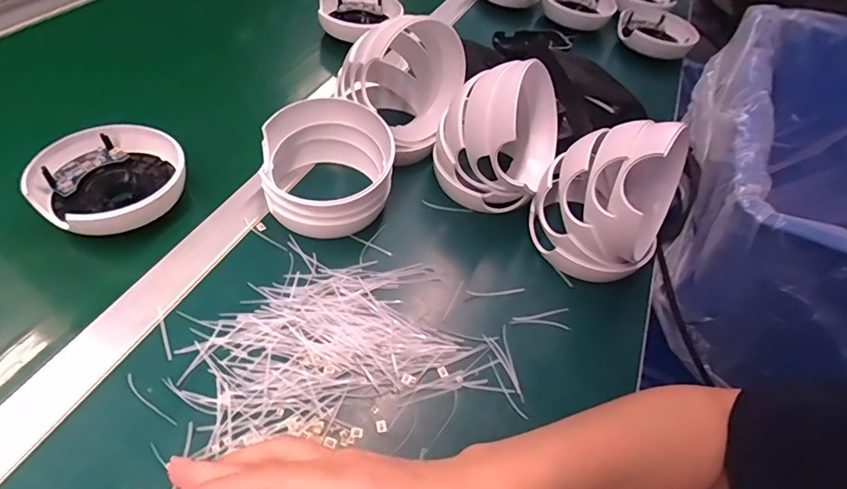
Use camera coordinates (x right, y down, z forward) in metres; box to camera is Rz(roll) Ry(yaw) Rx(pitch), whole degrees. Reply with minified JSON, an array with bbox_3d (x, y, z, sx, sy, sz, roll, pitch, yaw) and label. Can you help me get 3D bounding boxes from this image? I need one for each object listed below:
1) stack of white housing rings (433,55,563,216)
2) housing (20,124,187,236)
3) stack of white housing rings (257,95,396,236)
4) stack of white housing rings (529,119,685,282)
[{"bbox_3d":[0.074,-0.107,0.447,0.105,0.135,0.112,30,53,15],"label":"stack of white housing rings"},{"bbox_3d":[-0.269,-0.053,0.410,0.106,0.050,0.107,22,51,9],"label":"housing"},{"bbox_3d":[-0.088,-0.075,0.426,0.114,0.071,0.123,-1,51,-10],"label":"stack of white housing rings"},{"bbox_3d":[0.164,-0.041,0.405,0.109,0.128,0.104,-24,59,-26],"label":"stack of white housing rings"}]

